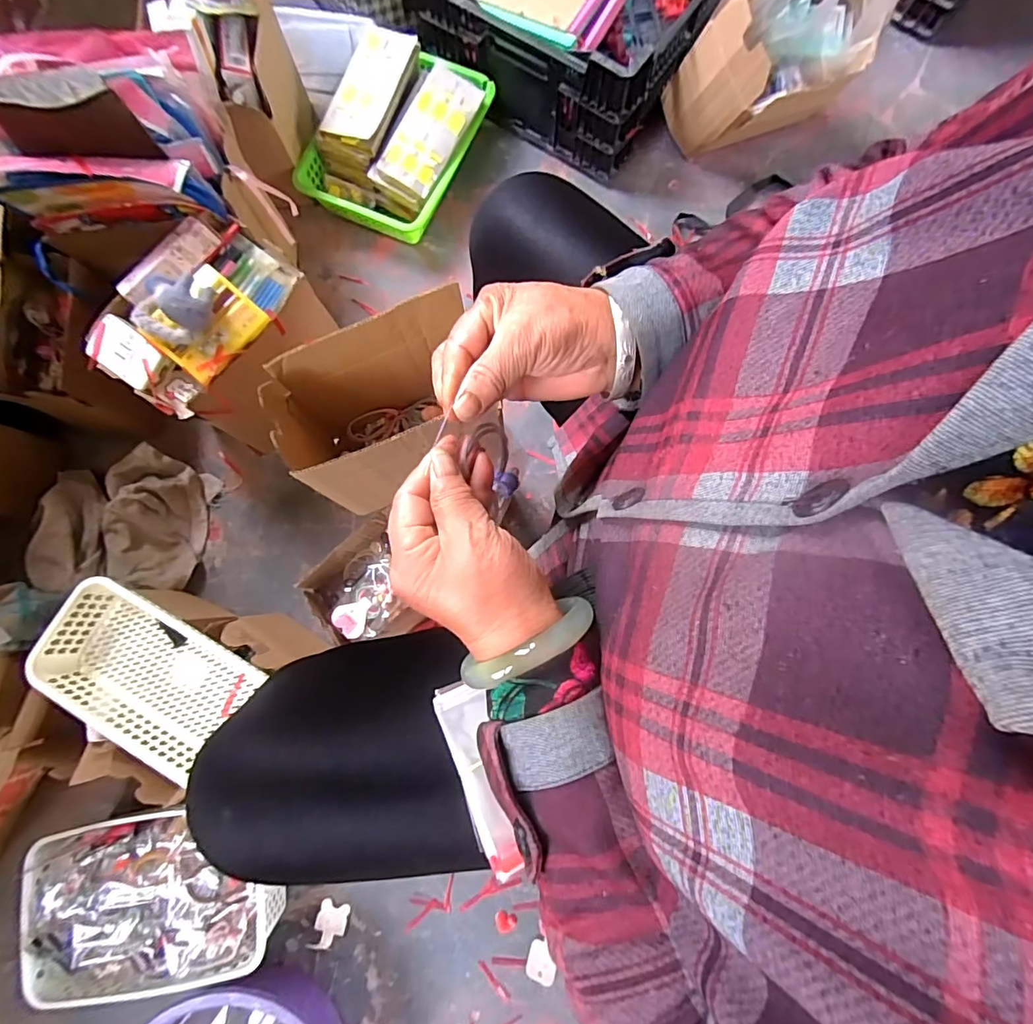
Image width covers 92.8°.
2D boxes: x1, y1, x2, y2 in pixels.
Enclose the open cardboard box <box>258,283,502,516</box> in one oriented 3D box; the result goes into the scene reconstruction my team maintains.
[{"bbox_3d":[-0.121,-0.096,0.514,0.204,0.178,0.121,-25,81,-4],"label":"open cardboard box"}]

